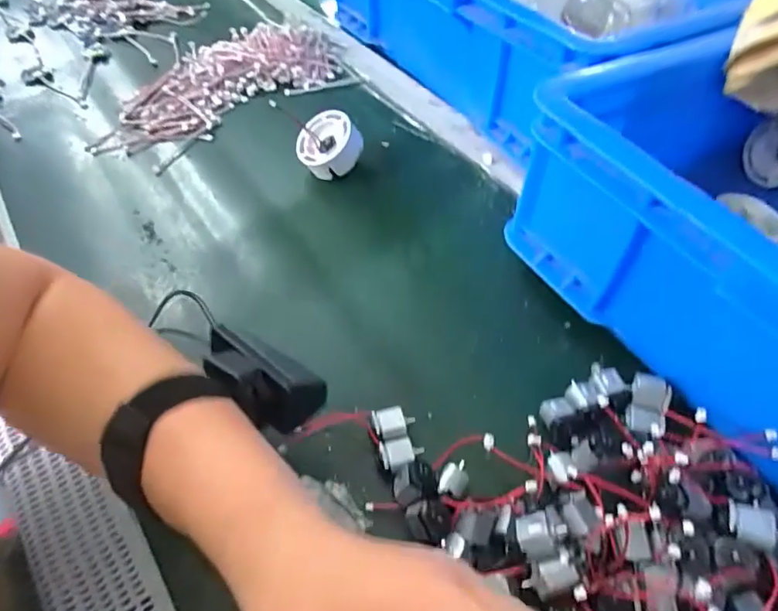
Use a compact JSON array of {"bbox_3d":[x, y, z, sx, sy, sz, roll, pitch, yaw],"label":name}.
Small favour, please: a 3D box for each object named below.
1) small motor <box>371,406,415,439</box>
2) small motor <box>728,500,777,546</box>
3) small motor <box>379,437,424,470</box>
[{"bbox_3d":[0.003,0.072,0.319,0.025,0.009,0.017,-4,52,-6],"label":"small motor"},{"bbox_3d":[0.177,0.108,0.259,0.019,0.017,0.019,13,52,8],"label":"small motor"},{"bbox_3d":[0.008,0.088,0.311,0.025,0.012,0.018,-7,52,-8],"label":"small motor"}]

